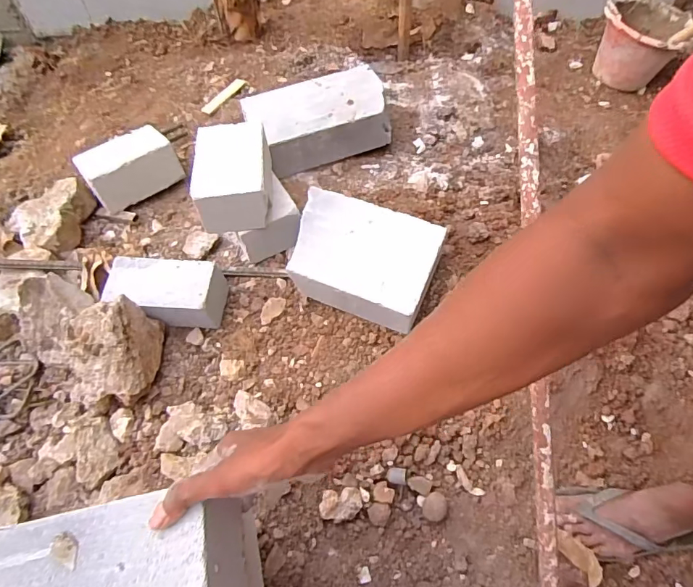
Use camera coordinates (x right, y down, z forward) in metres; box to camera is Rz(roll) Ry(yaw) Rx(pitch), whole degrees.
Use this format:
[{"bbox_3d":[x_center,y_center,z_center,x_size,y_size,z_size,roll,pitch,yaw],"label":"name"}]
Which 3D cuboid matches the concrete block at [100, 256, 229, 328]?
[{"bbox_3d":[-0.337,-0.002,0.860,0.197,0.099,0.102,0,56,1],"label":"concrete block"}]

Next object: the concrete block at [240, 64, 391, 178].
[{"bbox_3d":[-0.060,-0.416,1.090,0.325,0.103,0.192,-18,58,-10],"label":"concrete block"}]

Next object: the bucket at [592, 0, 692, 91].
[{"bbox_3d":[0.958,-0.843,1.513,0.247,0.195,0.321,25,60,17],"label":"bucket"}]

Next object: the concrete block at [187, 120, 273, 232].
[{"bbox_3d":[-0.203,-0.222,0.864,0.144,0.096,0.195,-6,56,-2],"label":"concrete block"}]

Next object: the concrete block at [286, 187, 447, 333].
[{"bbox_3d":[0.031,-0.067,0.887,0.275,0.111,0.196,19,59,14],"label":"concrete block"}]

